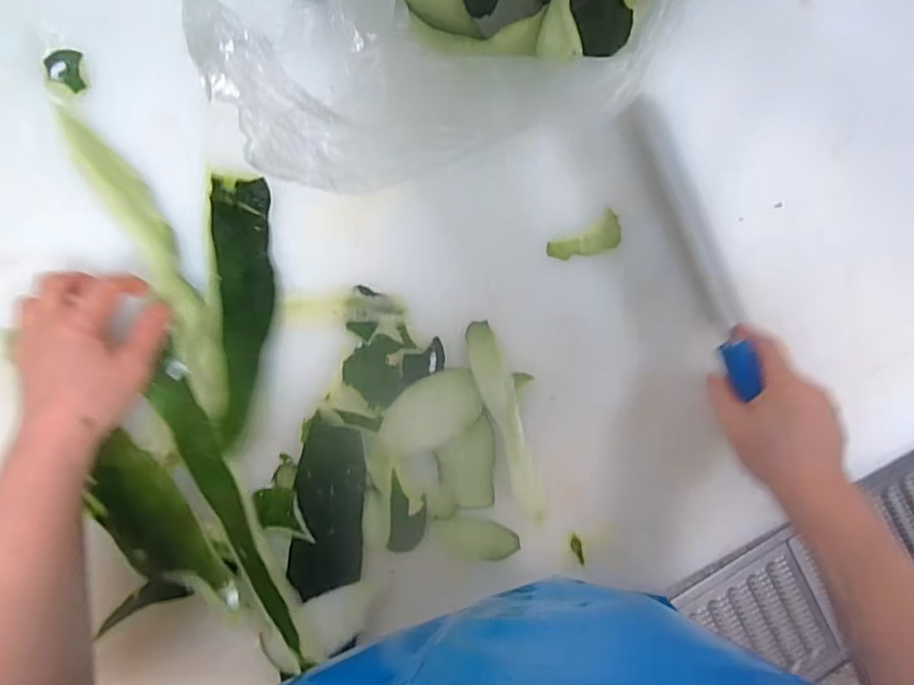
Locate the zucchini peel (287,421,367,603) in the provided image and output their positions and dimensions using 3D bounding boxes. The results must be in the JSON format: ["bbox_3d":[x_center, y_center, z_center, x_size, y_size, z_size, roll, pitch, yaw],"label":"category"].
[{"bbox_3d":[-0.095,0.124,0.433,0.051,0.006,0.123,5,87,-9],"label":"zucchini peel"}]

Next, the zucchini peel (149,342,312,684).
[{"bbox_3d":[-0.162,0.123,0.418,0.029,0.010,0.234,-26,89,-8],"label":"zucchini peel"}]

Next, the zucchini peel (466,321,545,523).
[{"bbox_3d":[0.040,0.062,0.463,0.027,0.006,0.159,-18,90,-9],"label":"zucchini peel"}]

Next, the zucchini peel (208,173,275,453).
[{"bbox_3d":[-0.158,-0.025,0.433,0.042,0.010,0.194,-3,88,-9],"label":"zucchini peel"}]

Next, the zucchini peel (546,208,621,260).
[{"bbox_3d":[0.109,-0.084,0.487,0.066,0.004,0.029,-31,92,-9],"label":"zucchini peel"}]

